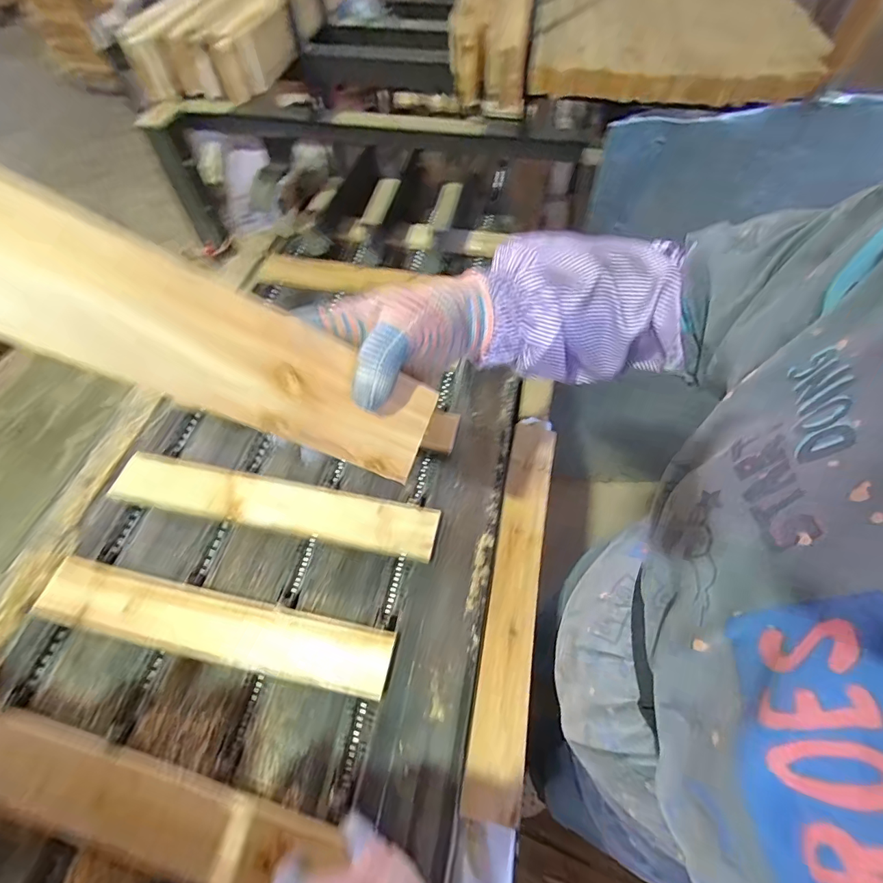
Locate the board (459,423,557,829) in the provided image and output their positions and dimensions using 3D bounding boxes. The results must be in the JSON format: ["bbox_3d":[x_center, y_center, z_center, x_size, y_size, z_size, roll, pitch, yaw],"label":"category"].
[{"bbox_3d":[0.097,0.171,0.570,0.058,0.031,0.471,9,58,8],"label":"board"}]

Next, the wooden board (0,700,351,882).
[{"bbox_3d":[-0.304,0.338,0.425,0.416,0.022,0.073,8,58,11],"label":"wooden board"}]

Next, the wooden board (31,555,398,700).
[{"bbox_3d":[-0.266,0.205,0.510,0.423,0.018,0.067,10,58,8],"label":"wooden board"}]

